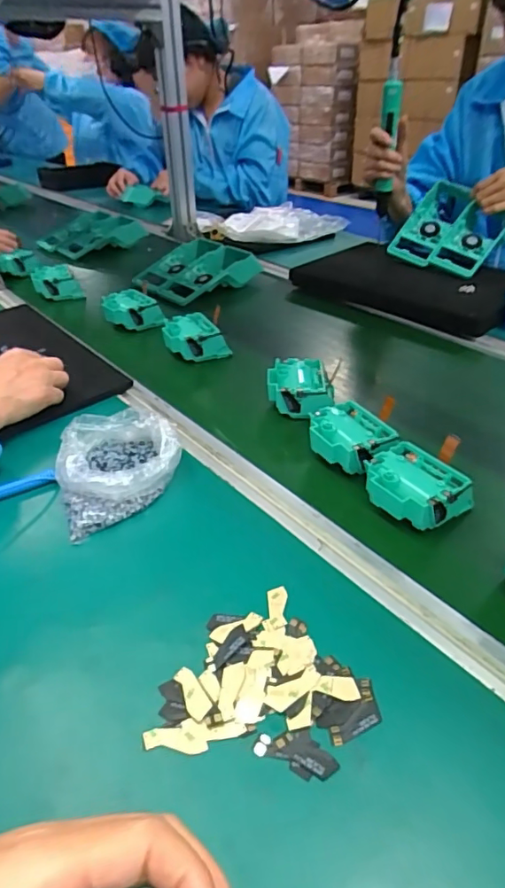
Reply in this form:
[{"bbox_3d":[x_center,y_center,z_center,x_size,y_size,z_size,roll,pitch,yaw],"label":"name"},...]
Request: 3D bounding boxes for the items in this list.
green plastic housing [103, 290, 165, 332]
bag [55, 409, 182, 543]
[{"bbox_3d":[-0.187,-0.207,0.816,0.078,0.042,0.082,-27,41,-25],"label":"green plastic housing"},{"bbox_3d":[-0.125,0.017,0.492,0.111,0.046,0.125,-18,38,-15],"label":"bag"}]

